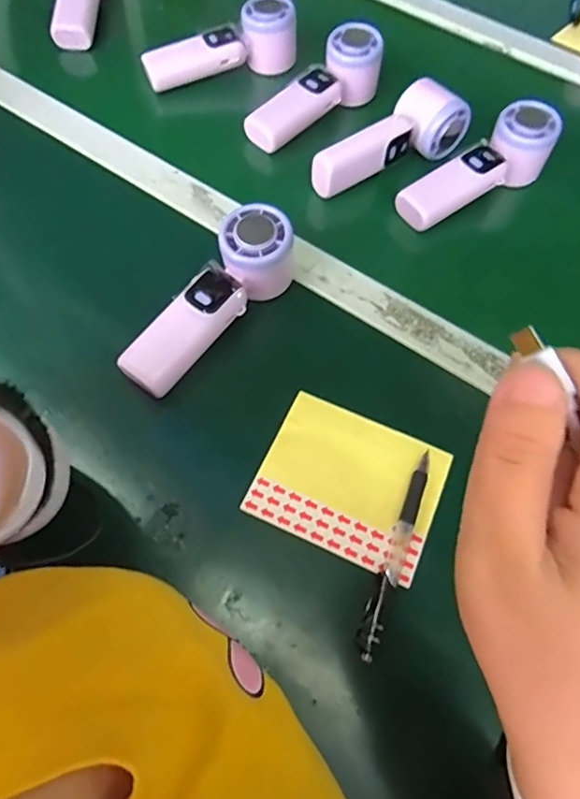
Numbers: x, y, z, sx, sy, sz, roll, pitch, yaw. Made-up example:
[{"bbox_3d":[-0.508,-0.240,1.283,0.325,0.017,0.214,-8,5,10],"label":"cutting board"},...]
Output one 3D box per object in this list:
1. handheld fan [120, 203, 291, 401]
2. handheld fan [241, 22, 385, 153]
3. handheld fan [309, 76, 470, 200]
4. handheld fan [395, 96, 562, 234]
[{"bbox_3d":[-0.056,-0.072,0.409,0.059,0.052,0.168,38,80,16],"label":"handheld fan"},{"bbox_3d":[0.028,-0.312,0.544,0.172,0.053,0.055,-42,70,-8],"label":"handheld fan"},{"bbox_3d":[0.091,-0.251,0.504,0.172,0.054,0.047,-27,68,-19],"label":"handheld fan"},{"bbox_3d":[0.177,-0.214,0.500,0.166,0.045,0.053,-34,68,-4],"label":"handheld fan"}]

